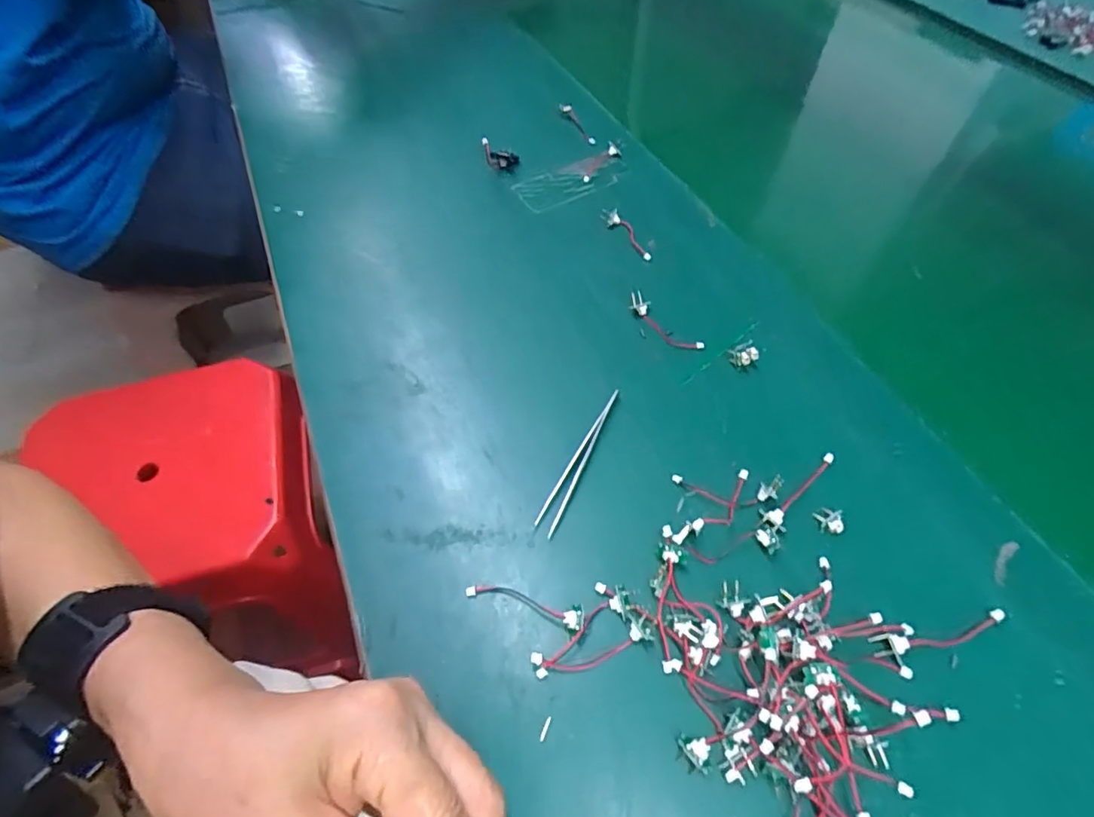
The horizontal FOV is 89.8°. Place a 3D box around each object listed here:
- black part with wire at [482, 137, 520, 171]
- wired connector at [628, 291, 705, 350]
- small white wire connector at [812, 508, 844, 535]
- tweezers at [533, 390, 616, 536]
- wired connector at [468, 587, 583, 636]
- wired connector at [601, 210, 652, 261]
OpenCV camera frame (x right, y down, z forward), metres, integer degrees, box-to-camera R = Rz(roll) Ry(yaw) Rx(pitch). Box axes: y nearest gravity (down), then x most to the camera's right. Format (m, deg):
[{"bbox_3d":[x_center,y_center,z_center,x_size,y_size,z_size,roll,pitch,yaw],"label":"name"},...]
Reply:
[{"bbox_3d":[-0.040,-0.223,0.476,0.030,0.027,0.019,1,55,1],"label":"black part with wire"},{"bbox_3d":[0.082,-0.060,0.386,0.016,0.011,0.061,-38,63,-22],"label":"wired connector"},{"bbox_3d":[0.155,0.061,0.301,0.016,0.004,0.013,5,55,5],"label":"small white wire connector"},{"bbox_3d":[0.019,0.027,0.323,0.011,0.006,0.103,20,58,14],"label":"tweezers"},{"bbox_3d":[-0.011,0.097,0.273,0.060,0.009,0.013,13,56,10],"label":"wired connector"},{"bbox_3d":[0.064,-0.139,0.433,0.013,0.007,0.065,-26,59,-16],"label":"wired connector"}]

